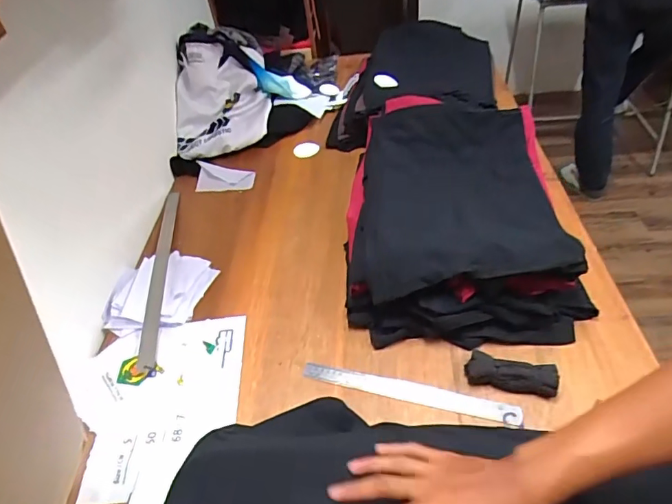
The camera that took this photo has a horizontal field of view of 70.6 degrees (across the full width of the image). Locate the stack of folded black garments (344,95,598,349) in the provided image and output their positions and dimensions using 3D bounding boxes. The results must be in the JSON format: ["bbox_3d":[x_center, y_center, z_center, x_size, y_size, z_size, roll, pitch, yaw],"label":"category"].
[{"bbox_3d":[0.216,-0.097,0.913,0.380,0.137,0.552,-2,45,4],"label":"stack of folded black garments"}]

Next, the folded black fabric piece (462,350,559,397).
[{"bbox_3d":[0.258,0.181,0.703,0.126,0.033,0.041,8,46,14],"label":"folded black fabric piece"}]

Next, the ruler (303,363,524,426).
[{"bbox_3d":[0.107,0.209,0.711,0.322,0.007,0.031,9,52,14],"label":"ruler"}]

